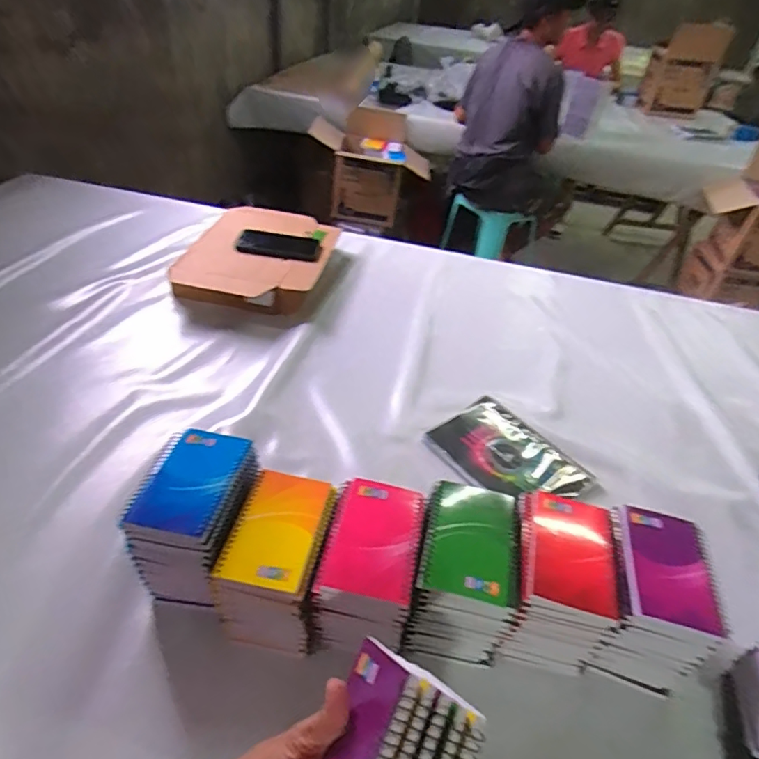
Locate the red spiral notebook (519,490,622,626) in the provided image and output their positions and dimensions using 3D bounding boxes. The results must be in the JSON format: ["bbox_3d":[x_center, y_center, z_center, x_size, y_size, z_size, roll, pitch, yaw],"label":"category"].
[{"bbox_3d":[0.196,0.176,0.538,0.095,0.018,0.132,10,41,4],"label":"red spiral notebook"}]

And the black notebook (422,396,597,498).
[{"bbox_3d":[0.199,0.116,0.793,0.148,0.011,0.219,-29,52,-34],"label":"black notebook"}]

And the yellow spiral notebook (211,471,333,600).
[{"bbox_3d":[-0.101,0.149,0.521,0.084,0.011,0.128,11,41,5],"label":"yellow spiral notebook"}]

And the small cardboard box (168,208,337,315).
[{"bbox_3d":[-0.254,-0.259,1.115,0.283,0.072,0.349,12,41,6],"label":"small cardboard box"}]

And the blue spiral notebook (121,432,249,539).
[{"bbox_3d":[-0.200,0.104,0.544,0.090,0.019,0.131,11,43,6],"label":"blue spiral notebook"}]

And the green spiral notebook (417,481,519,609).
[{"bbox_3d":[0.094,0.162,0.531,0.095,0.011,0.129,12,41,7],"label":"green spiral notebook"}]

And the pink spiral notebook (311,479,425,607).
[{"bbox_3d":[-0.005,0.159,0.527,0.094,0.008,0.129,10,41,5],"label":"pink spiral notebook"}]

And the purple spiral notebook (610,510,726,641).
[{"bbox_3d":[0.291,0.191,0.528,0.094,0.007,0.127,13,41,8],"label":"purple spiral notebook"}]

